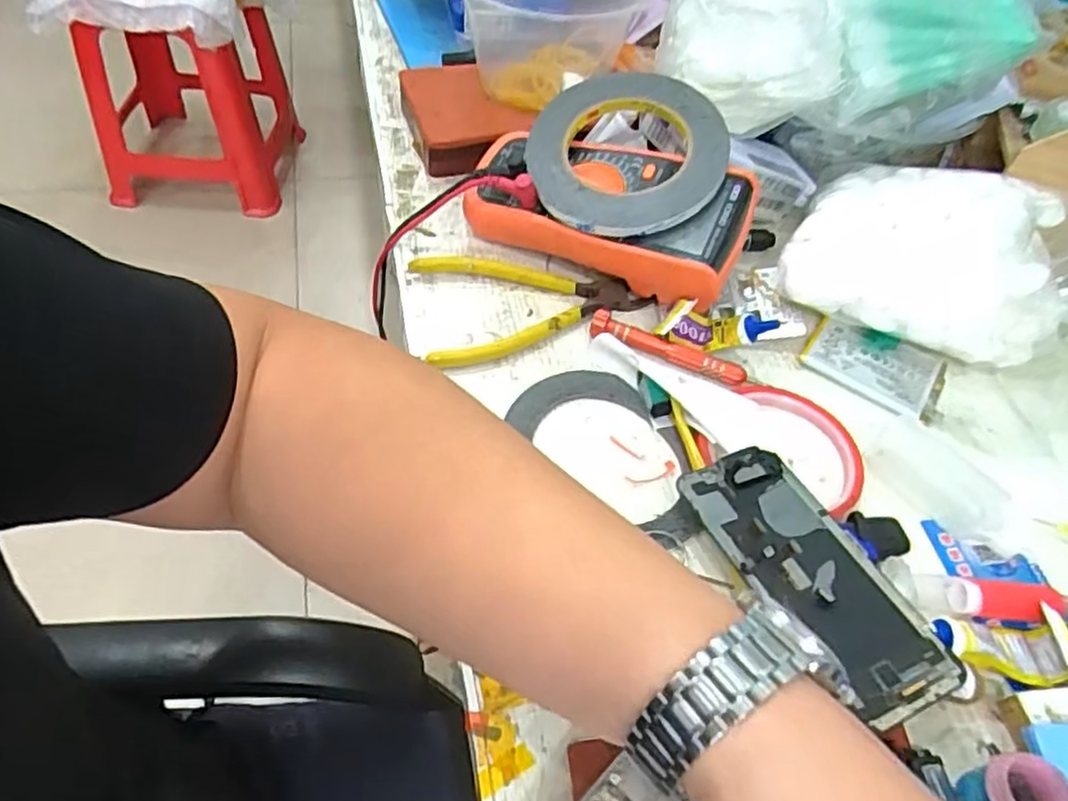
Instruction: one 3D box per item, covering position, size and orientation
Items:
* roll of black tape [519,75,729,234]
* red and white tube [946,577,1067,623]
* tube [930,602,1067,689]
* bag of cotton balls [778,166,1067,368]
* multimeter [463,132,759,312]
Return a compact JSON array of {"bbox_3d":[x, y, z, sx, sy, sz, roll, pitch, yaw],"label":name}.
[{"bbox_3d":[0.061,-0.160,0.459,0.120,0.019,0.133,40,76,22],"label":"roll of black tape"},{"bbox_3d":[0.231,0.098,0.353,0.063,0.019,0.018,6,52,-2],"label":"red and white tube"},{"bbox_3d":[0.219,0.112,0.333,0.066,0.021,0.032,9,53,-8],"label":"tube"},{"bbox_3d":[0.248,-0.095,0.463,0.166,0.066,0.107,16,51,6],"label":"bag of cotton balls"},{"bbox_3d":[0.048,-0.126,0.471,0.181,0.058,0.086,28,54,15],"label":"multimeter"}]

